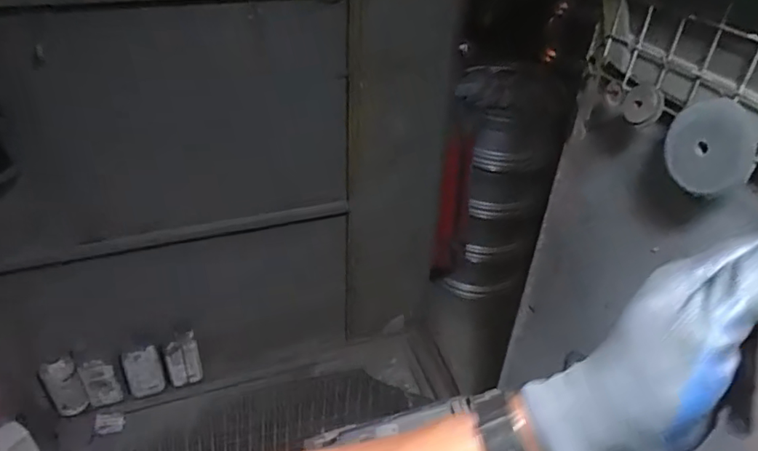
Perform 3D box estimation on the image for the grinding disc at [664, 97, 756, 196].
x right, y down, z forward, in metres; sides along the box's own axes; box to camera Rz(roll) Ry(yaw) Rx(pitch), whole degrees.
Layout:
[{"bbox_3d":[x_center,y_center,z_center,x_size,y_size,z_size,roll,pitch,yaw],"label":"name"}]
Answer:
[{"bbox_3d":[0.376,-0.089,0.611,0.012,0.104,0.096,-3,-4,-32],"label":"grinding disc"}]

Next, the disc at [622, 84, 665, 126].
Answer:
[{"bbox_3d":[0.340,-0.159,0.694,0.018,0.053,0.057,2,56,-29],"label":"disc"}]

